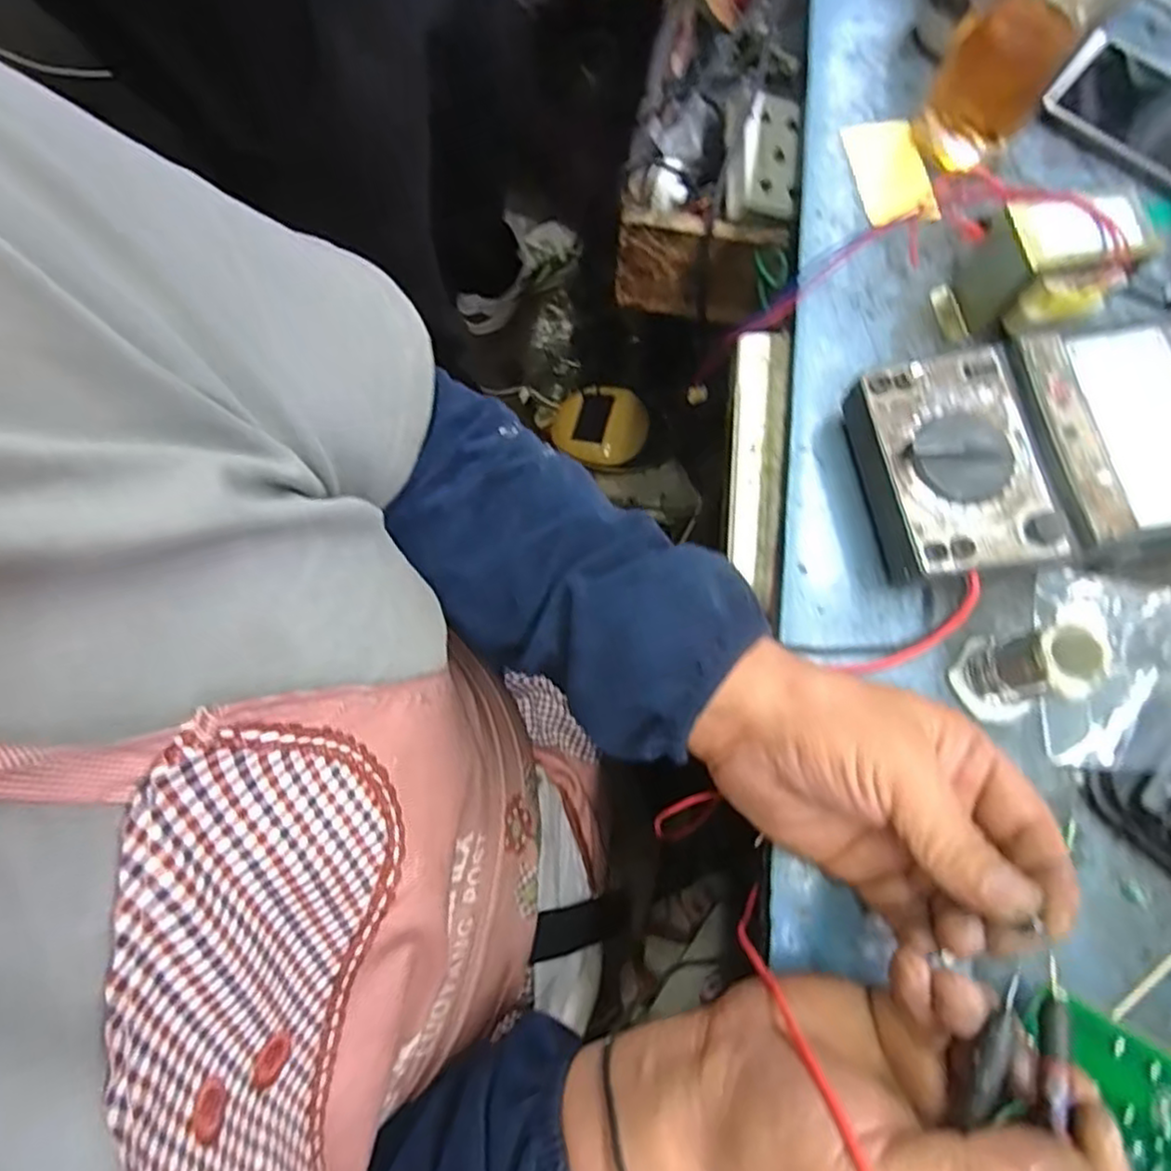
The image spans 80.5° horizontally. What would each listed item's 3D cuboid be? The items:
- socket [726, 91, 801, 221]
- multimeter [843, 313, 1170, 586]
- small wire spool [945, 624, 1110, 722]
[{"bbox_3d":[0.133,-0.317,0.503,0.048,0.034,0.090,9,75,4],"label":"socket"},{"bbox_3d":[0.225,-0.061,0.342,0.180,0.045,0.121,-9,75,-3],"label":"multimeter"},{"bbox_3d":[0.198,0.038,0.311,0.033,0.060,0.039,-14,76,-4],"label":"small wire spool"}]

